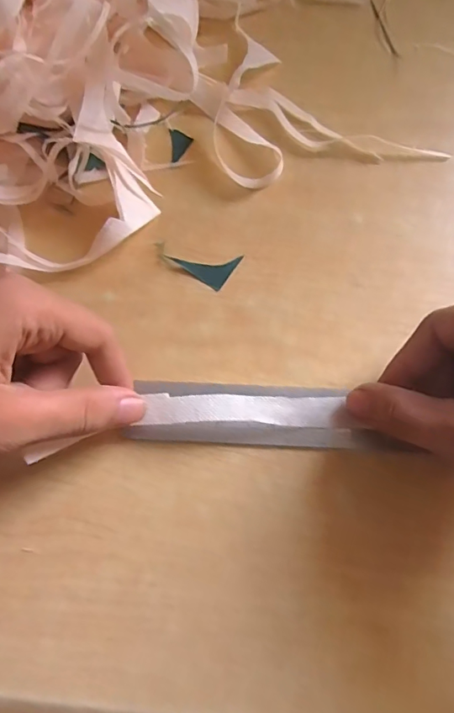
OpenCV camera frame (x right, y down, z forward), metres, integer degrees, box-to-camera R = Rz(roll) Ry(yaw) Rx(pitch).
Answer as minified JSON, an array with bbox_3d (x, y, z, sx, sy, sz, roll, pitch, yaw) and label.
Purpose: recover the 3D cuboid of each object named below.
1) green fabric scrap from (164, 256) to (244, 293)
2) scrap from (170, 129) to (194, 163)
[{"bbox_3d":[-0.012,-0.045,0.258,0.039,0.004,0.019,-2,75,0],"label":"green fabric scrap"},{"bbox_3d":[-0.026,-0.123,0.280,0.012,0.004,0.022,-6,75,-1],"label":"scrap"}]

